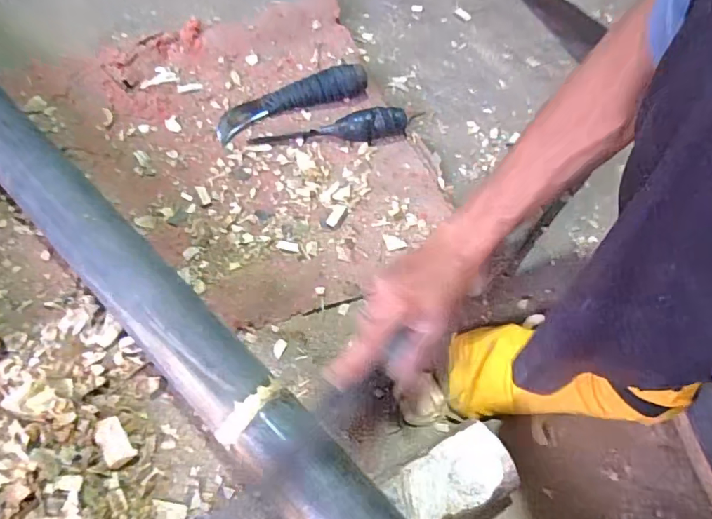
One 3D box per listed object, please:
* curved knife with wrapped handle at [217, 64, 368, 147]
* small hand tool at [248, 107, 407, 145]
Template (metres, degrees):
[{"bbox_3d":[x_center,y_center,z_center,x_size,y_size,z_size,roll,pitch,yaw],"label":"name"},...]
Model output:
[{"bbox_3d":[-0.088,-0.218,0.657,0.209,0.038,0.063,-23,65,-15],"label":"curved knife with wrapped handle"},{"bbox_3d":[-0.034,-0.164,0.637,0.197,0.035,0.031,-9,62,-8],"label":"small hand tool"}]

